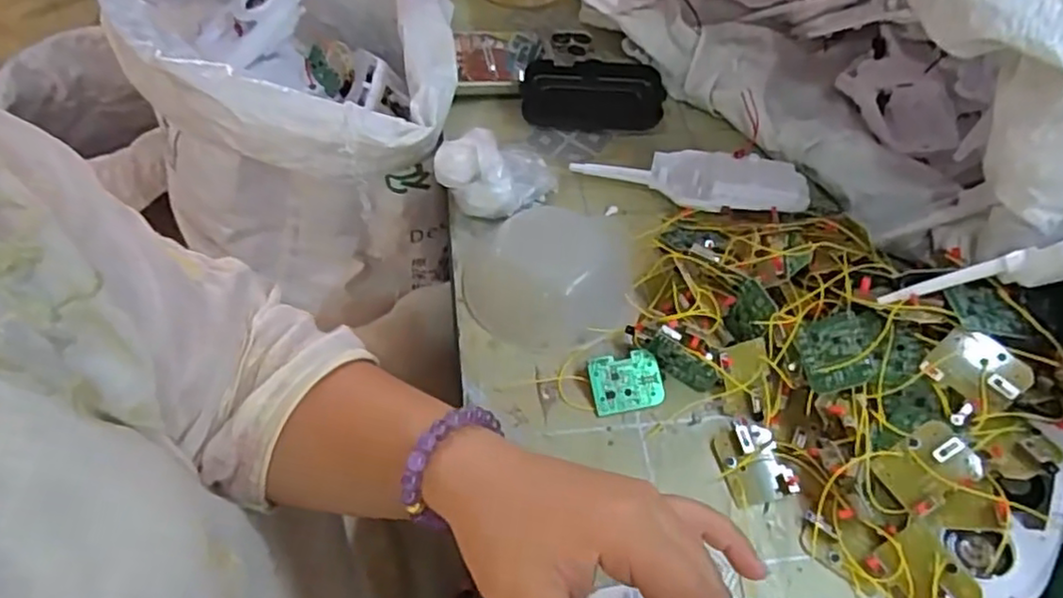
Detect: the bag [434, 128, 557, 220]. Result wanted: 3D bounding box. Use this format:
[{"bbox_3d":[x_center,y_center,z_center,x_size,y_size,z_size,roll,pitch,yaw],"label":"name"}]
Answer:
[{"bbox_3d":[-0.023,-0.083,0.454,0.080,0.052,0.052,-18,58,-16],"label":"bag"}]

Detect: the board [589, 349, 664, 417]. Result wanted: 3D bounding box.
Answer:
[{"bbox_3d":[0.056,0.050,0.389,0.044,0.004,0.033,-9,79,-11],"label":"board"}]

